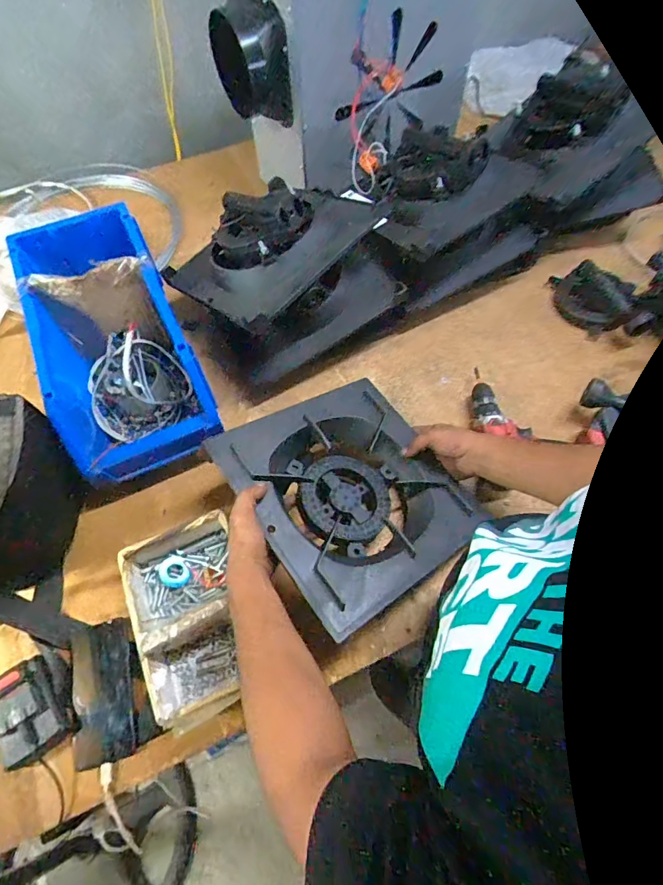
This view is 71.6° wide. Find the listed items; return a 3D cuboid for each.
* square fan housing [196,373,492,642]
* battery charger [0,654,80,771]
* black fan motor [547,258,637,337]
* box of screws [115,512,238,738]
[{"bbox_3d":[0.025,0.065,0.630,0.282,0.054,0.289,-26,67,-34],"label":"square fan housing"},{"bbox_3d":[-0.372,0.331,0.576,0.084,0.061,0.110,-27,65,-13],"label":"battery charger"},{"bbox_3d":[0.475,-0.270,0.852,0.112,0.056,0.156,-38,68,-17],"label":"black fan motor"},{"bbox_3d":[-0.186,0.227,0.596,0.137,0.093,0.236,-14,63,-6],"label":"box of screws"}]

